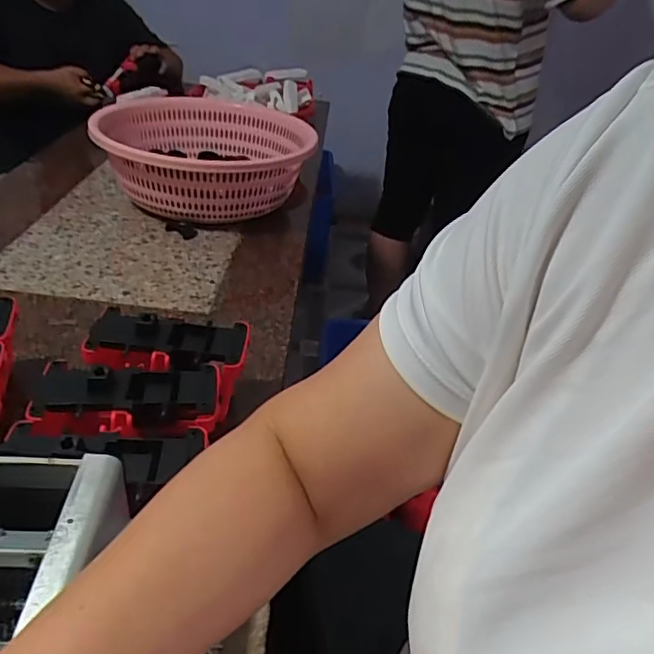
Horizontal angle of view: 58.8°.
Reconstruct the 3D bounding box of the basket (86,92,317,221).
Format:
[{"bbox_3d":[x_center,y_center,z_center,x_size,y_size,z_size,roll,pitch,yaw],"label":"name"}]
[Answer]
[{"bbox_3d":[-0.206,-0.281,1.014,0.338,0.145,0.346,7,33,-1],"label":"basket"}]

